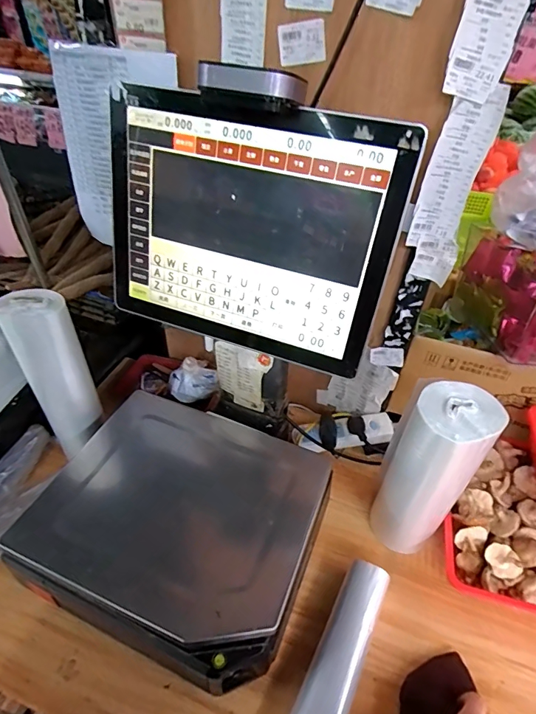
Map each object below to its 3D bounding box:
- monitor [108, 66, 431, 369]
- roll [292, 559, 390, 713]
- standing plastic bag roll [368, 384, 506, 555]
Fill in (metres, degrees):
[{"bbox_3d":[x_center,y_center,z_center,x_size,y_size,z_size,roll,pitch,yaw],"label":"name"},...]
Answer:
[{"bbox_3d":[-0.031,-0.148,0.486,0.346,0.298,0.086,17,30,15],"label":"monitor"},{"bbox_3d":[0.092,0.391,0.534,0.056,0.044,0.246,22,46,20],"label":"roll"},{"bbox_3d":[0.227,0.170,0.604,0.110,0.291,0.099,30,49,26],"label":"standing plastic bag roll"}]

